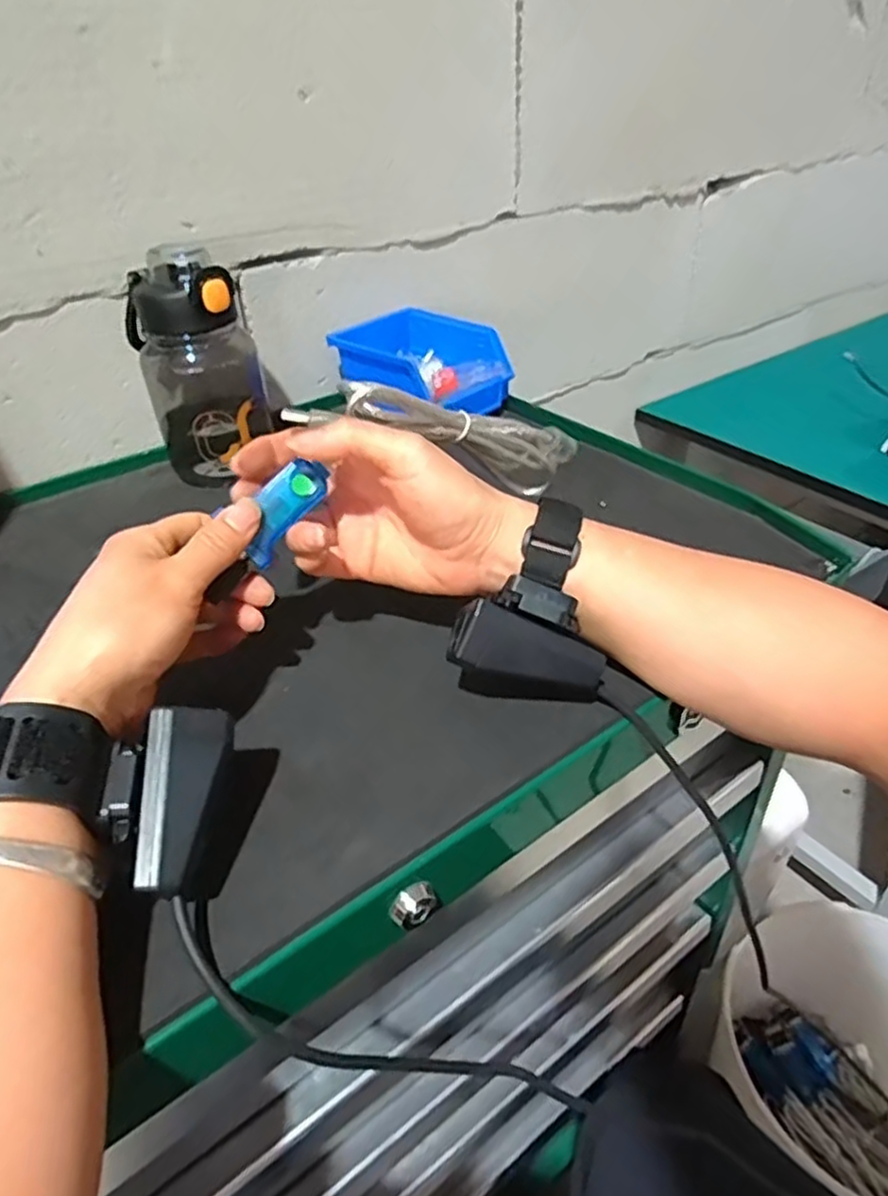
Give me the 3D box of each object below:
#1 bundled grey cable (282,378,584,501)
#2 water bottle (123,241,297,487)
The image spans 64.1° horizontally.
[{"bbox_3d":[0.001,-0.087,0.380,0.164,0.037,0.019,10,31,-27],"label":"bundled grey cable"},{"bbox_3d":[-0.183,-0.182,0.565,0.103,0.162,0.078,-21,41,-21],"label":"water bottle"}]

